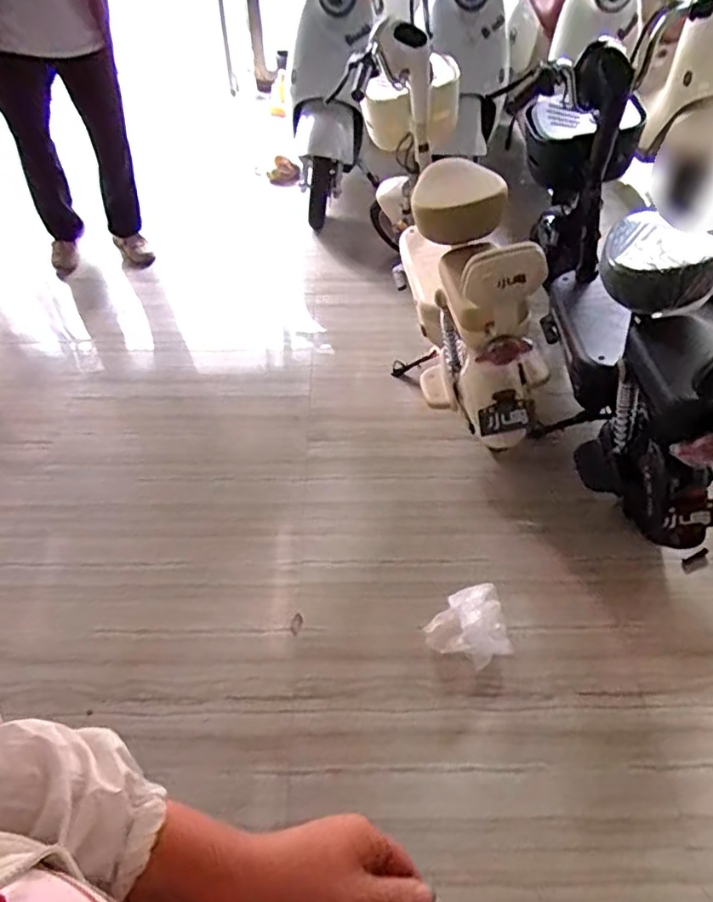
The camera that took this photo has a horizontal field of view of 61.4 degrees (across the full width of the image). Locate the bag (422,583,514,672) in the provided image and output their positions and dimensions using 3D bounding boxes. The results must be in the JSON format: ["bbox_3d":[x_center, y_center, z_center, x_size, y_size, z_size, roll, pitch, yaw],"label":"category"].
[{"bbox_3d":[0.271,0.417,1.421,0.189,0.113,0.168,-27,54,-21],"label":"bag"}]

